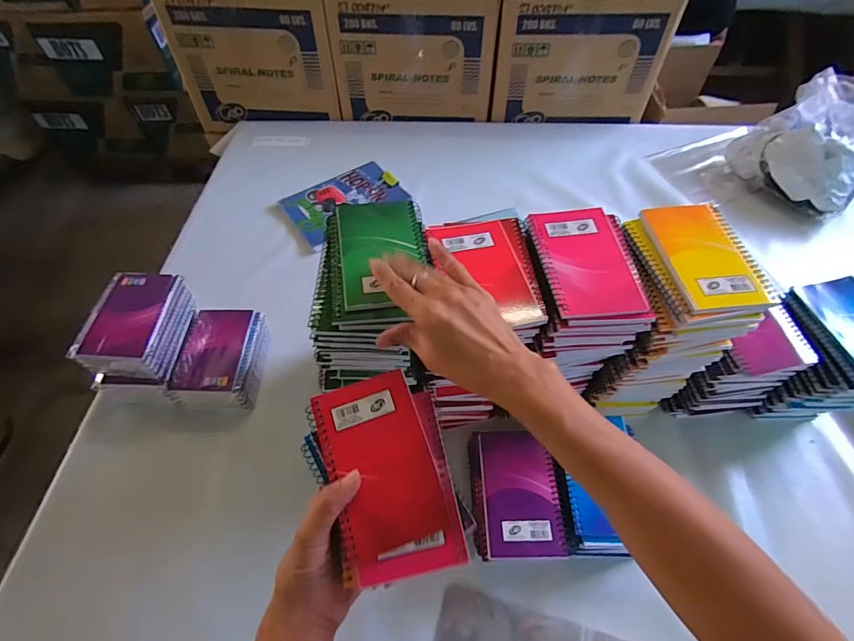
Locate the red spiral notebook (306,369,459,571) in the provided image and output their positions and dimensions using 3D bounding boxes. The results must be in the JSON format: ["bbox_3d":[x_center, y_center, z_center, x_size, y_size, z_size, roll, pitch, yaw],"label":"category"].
[{"bbox_3d":[-0.039,0.108,0.343,0.083,0.008,0.129,-19,66,-7],"label":"red spiral notebook"}]

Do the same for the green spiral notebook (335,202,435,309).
[{"bbox_3d":[-0.041,-0.069,0.420,0.083,0.015,0.125,-8,55,-5],"label":"green spiral notebook"}]

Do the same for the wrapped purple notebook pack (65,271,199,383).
[{"bbox_3d":[-0.381,0.005,0.582,0.084,0.069,0.144,4,55,3],"label":"wrapped purple notebook pack"}]

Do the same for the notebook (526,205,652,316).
[{"bbox_3d":[0.151,-0.059,0.420,0.083,0.008,0.129,-6,55,-4],"label":"notebook"}]

